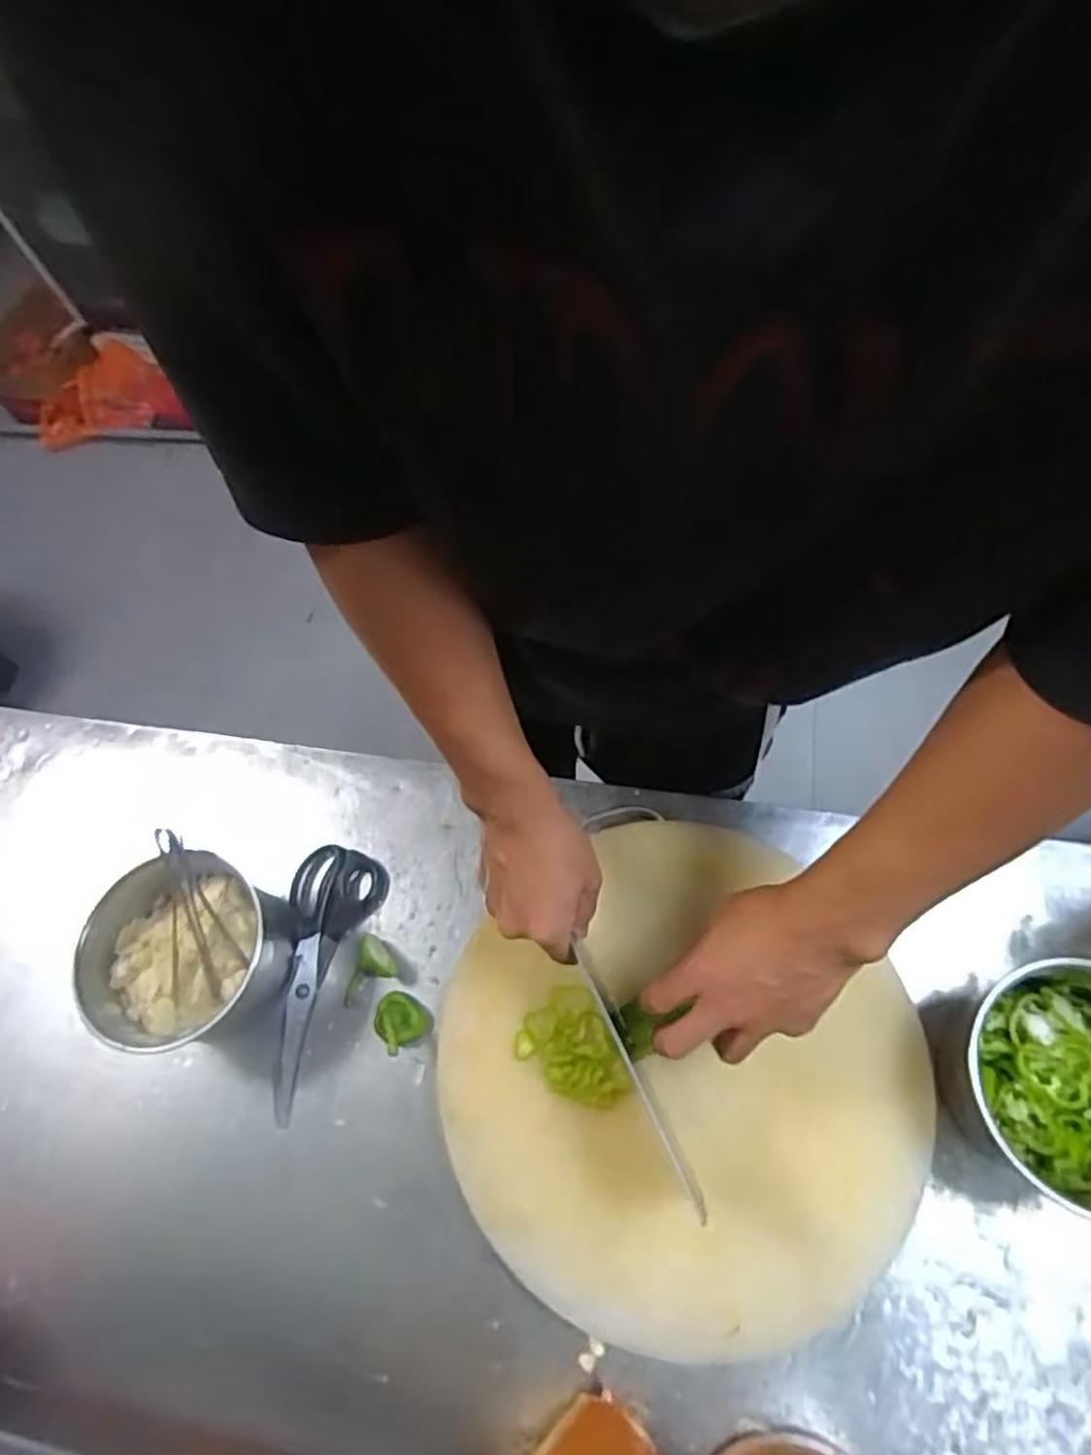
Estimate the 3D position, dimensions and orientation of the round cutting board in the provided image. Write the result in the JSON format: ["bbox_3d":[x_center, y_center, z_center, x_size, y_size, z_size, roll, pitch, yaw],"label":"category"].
[{"bbox_3d":[0.099,0.260,0.561,0.357,0.030,0.354,-3,66,6],"label":"round cutting board"}]

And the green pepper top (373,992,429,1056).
[{"bbox_3d":[-0.126,0.246,0.608,0.047,0.033,0.041,33,73,20],"label":"green pepper top"}]

